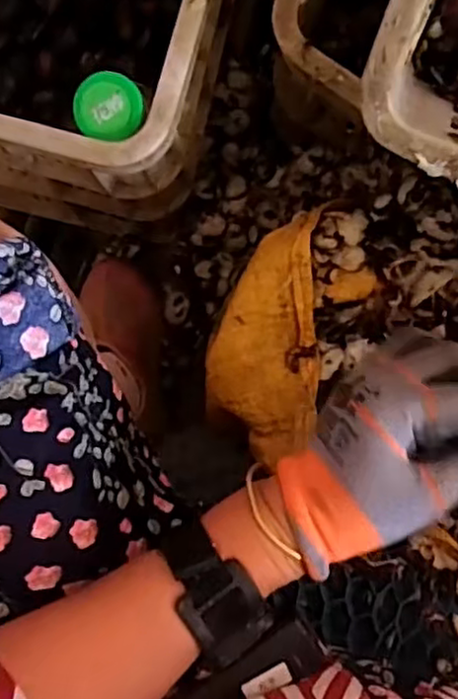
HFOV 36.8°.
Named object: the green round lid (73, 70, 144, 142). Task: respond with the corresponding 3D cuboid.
[{"bbox_3d":[-0.084,-0.168,0.480,0.047,0.007,0.044,0,103,-1],"label":"green round lid"}]

